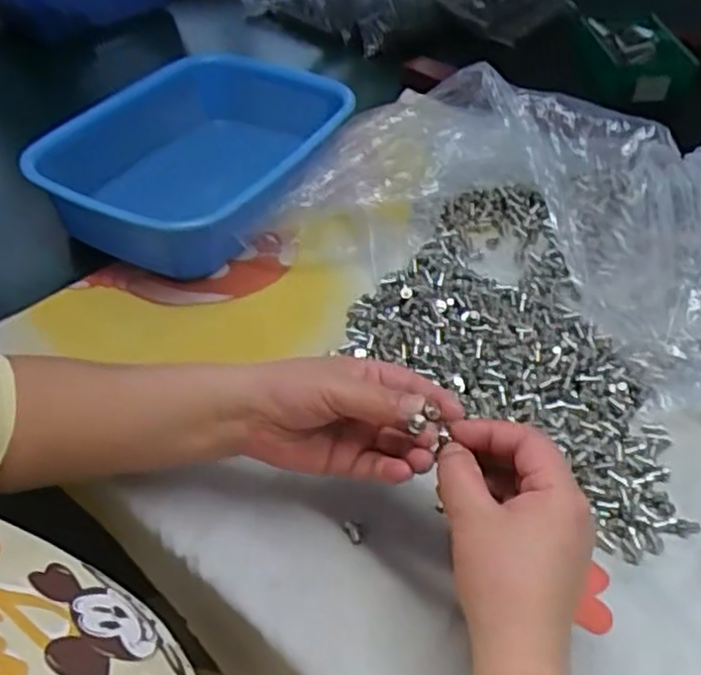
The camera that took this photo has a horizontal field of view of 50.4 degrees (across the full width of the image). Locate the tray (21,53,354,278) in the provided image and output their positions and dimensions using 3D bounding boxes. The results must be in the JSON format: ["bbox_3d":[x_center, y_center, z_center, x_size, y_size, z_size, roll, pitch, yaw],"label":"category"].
[{"bbox_3d":[-0.144,-0.168,0.701,0.231,0.078,0.284,15,47,13],"label":"tray"}]

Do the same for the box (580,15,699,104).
[{"bbox_3d":[0.333,-0.337,0.888,0.112,0.052,0.148,2,45,1],"label":"box"}]

